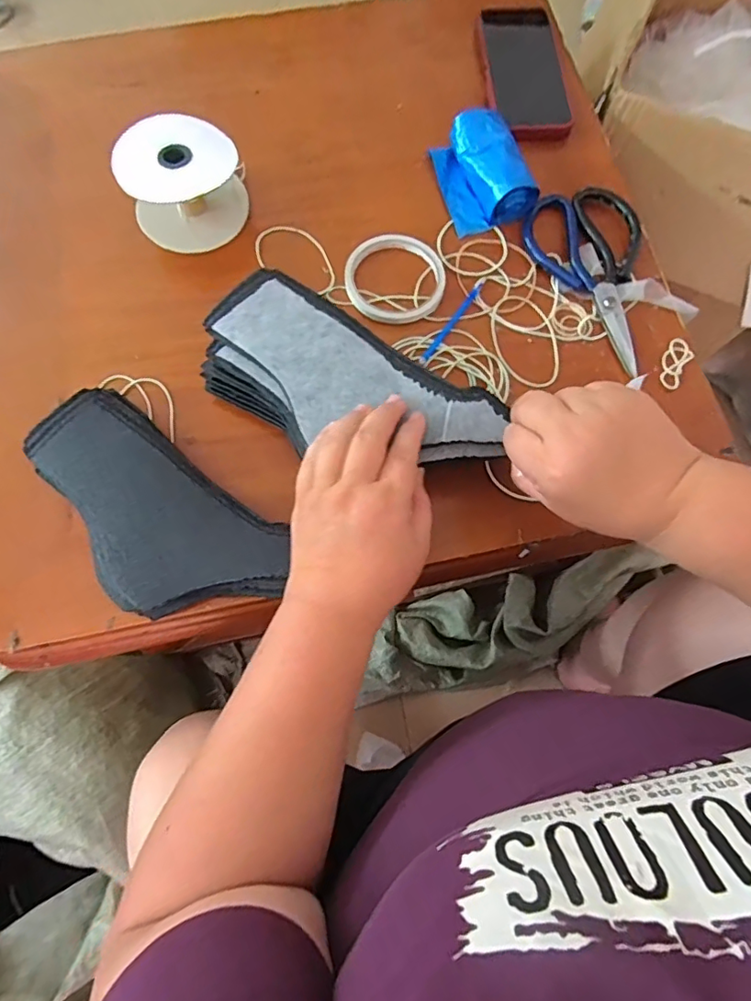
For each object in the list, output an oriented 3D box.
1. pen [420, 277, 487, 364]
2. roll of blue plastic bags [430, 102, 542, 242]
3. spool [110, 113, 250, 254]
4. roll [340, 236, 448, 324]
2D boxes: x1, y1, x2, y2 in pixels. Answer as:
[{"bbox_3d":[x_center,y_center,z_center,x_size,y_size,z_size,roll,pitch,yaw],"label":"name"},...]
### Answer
[{"bbox_3d":[0.069,-0.160,0.461,0.008,0.004,0.104,34,77,9],"label":"pen"},{"bbox_3d":[0.099,-0.311,0.489,0.074,0.038,0.112,-16,74,-4],"label":"roll of blue plastic bags"},{"bbox_3d":[-0.172,-0.286,0.469,0.100,0.057,0.094,0,74,0],"label":"spool"},{"bbox_3d":[0.018,-0.199,0.466,0.090,0.018,0.082,0,74,0],"label":"roll"}]

